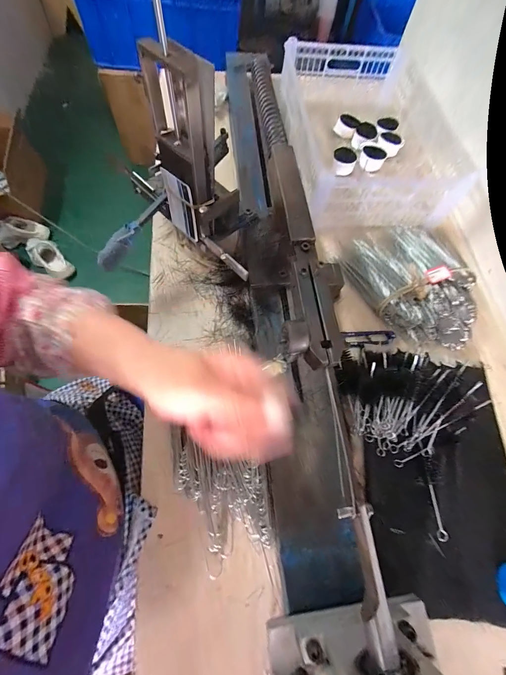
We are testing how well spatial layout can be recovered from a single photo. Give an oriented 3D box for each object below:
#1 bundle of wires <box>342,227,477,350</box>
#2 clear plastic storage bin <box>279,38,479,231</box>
[{"bbox_3d":[0.274,-0.094,0.474,0.177,0.050,0.241,-30,72,-17],"label":"bundle of wires"},{"bbox_3d":[0.227,-0.411,0.567,0.296,0.126,0.392,-5,69,-6],"label":"clear plastic storage bin"}]

